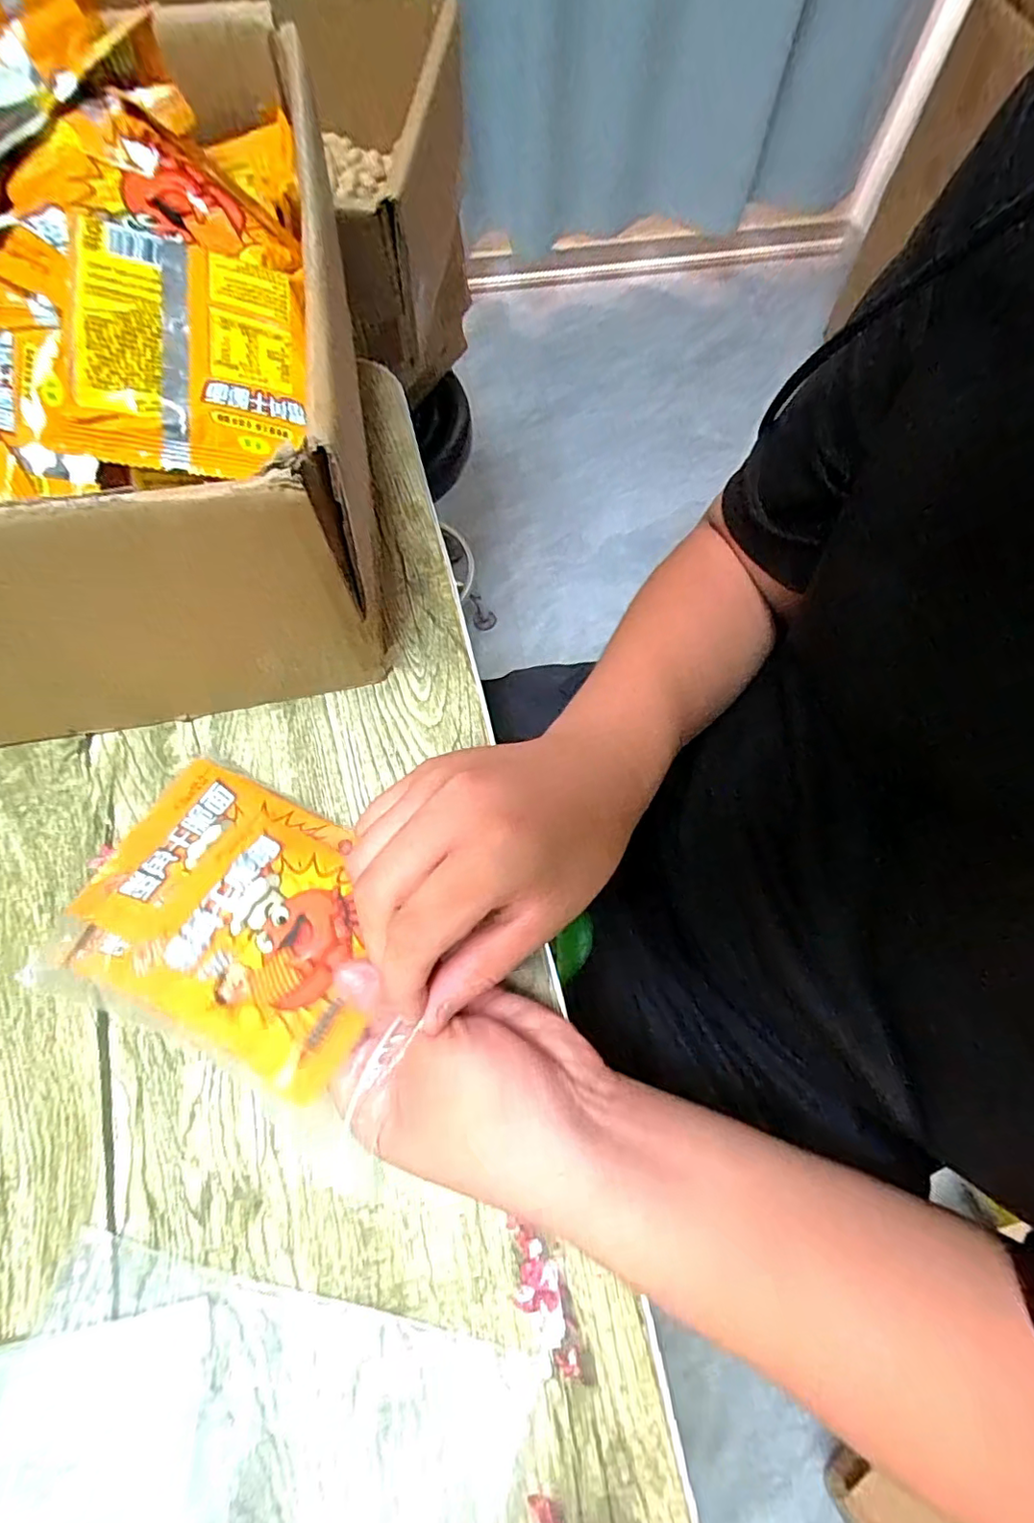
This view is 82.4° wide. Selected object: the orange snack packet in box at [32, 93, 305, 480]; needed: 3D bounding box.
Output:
[{"bbox_3d":[-0.149,-0.205,0.264,0.096,0.022,0.165,3,76,-24],"label":"orange snack packet in box"}]

